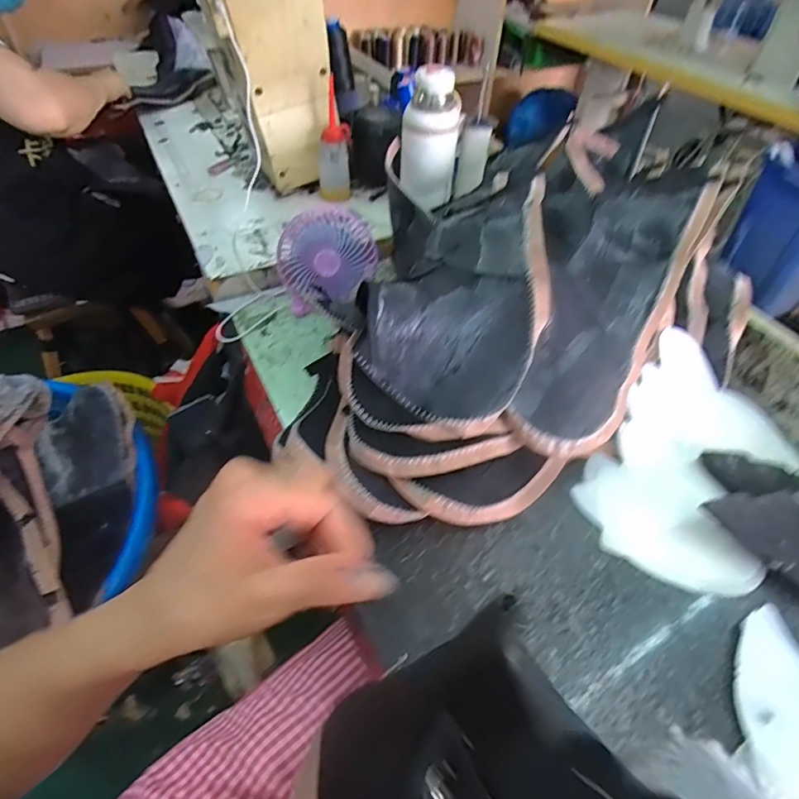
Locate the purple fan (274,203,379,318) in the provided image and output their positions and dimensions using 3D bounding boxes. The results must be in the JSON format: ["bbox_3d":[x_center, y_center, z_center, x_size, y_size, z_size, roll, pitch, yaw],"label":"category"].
[{"bbox_3d":[-0.100,-0.194,0.672,0.134,0.108,0.096,-6,49,-7],"label":"purple fan"}]

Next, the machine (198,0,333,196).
[{"bbox_3d":[-0.277,-0.634,0.816,0.177,0.414,0.504,-21,53,-19],"label":"machine"}]

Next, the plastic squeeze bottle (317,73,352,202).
[{"bbox_3d":[-0.111,-0.426,0.820,0.055,0.155,0.058,-4,49,-5],"label":"plastic squeeze bottle"}]

